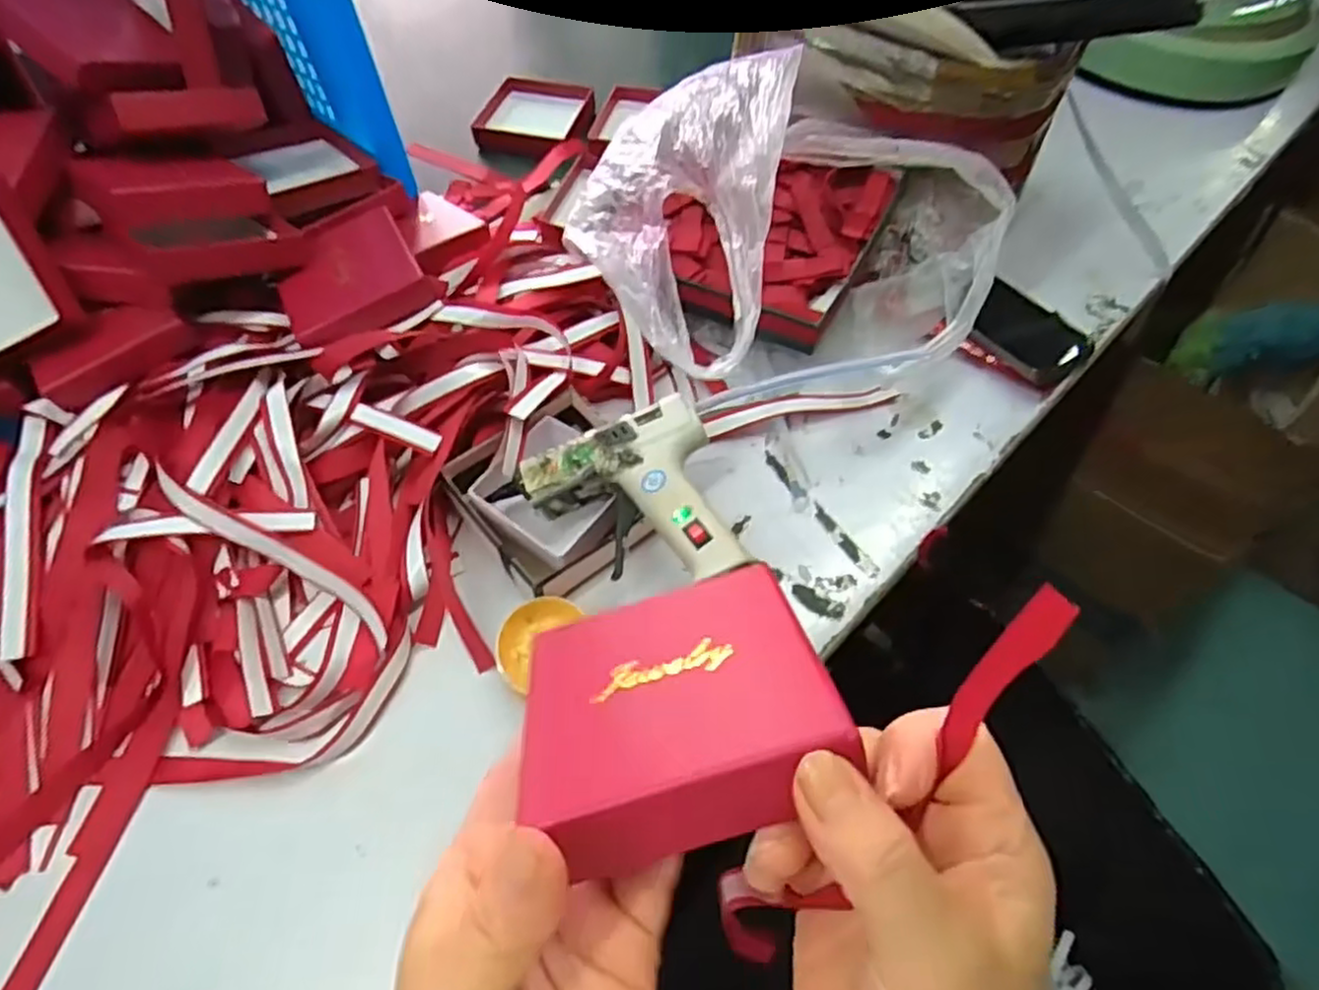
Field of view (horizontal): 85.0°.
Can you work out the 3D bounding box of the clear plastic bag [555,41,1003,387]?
[{"bbox_3d":[0.094,-0.164,0.477,0.271,0.151,0.194,-16,59,-10],"label":"clear plastic bag"}]

